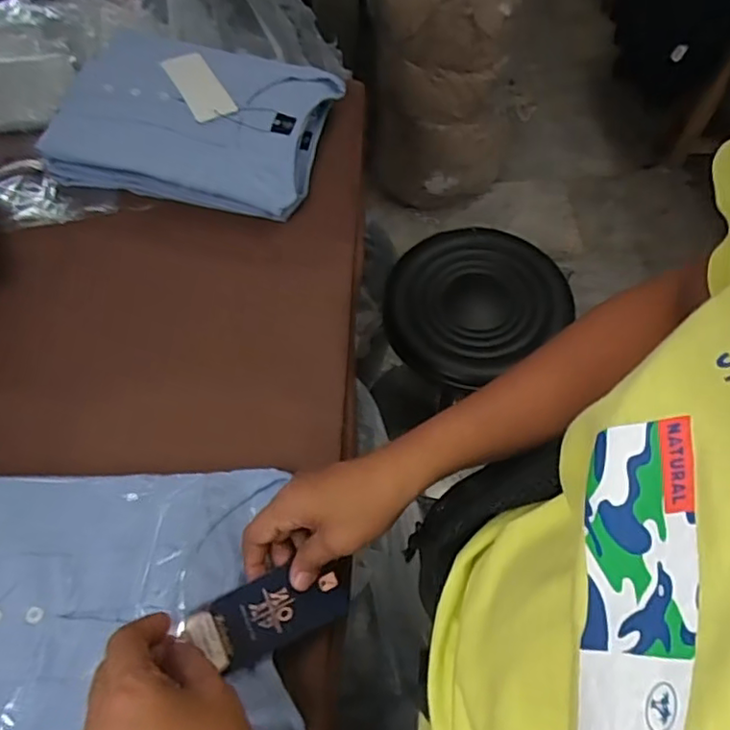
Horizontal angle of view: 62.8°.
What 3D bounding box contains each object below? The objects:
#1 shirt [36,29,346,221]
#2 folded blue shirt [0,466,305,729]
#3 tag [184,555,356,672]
[{"bbox_3d":[-0.183,-0.280,0.667,0.282,0.061,0.234,12,60,7],"label":"shirt"},{"bbox_3d":[-0.184,0.168,0.402,0.267,0.025,0.206,-3,59,-1],"label":"folded blue shirt"},{"bbox_3d":[-0.058,0.162,0.399,0.112,0.006,0.043,-15,69,-29],"label":"tag"}]

